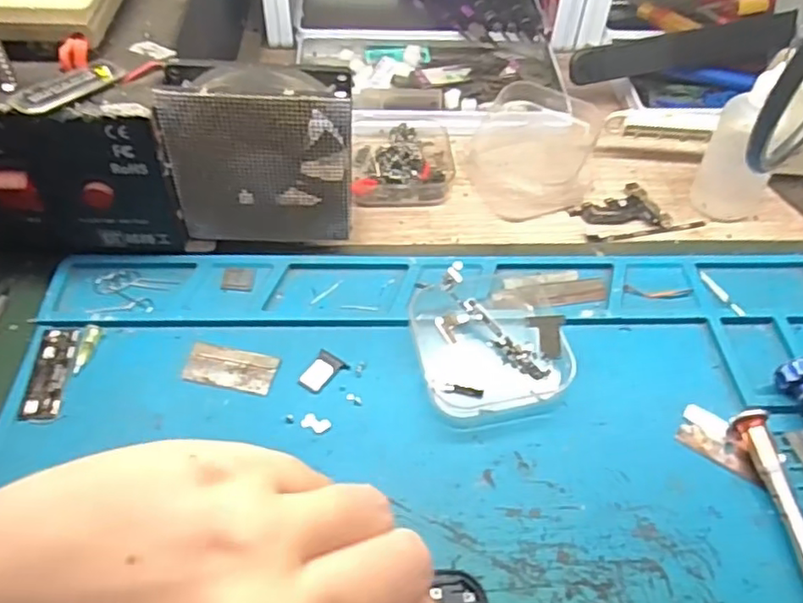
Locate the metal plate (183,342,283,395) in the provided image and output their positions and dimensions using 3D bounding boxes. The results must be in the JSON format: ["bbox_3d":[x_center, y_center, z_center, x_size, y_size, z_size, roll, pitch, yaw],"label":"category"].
[{"bbox_3d":[-0.073,0.028,0.270,0.039,0.004,0.019,10,51,6],"label":"metal plate"}]

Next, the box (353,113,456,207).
[{"bbox_3d":[0.001,-0.085,0.364,0.058,0.020,0.066,-1,51,-4],"label":"box"}]

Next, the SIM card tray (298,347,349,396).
[{"bbox_3d":[-0.034,0.030,0.270,0.014,0.004,0.020,24,54,16],"label":"SIM card tray"}]

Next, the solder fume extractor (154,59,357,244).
[{"bbox_3d":[-0.063,-0.064,0.293,0.079,0.085,0.030,0,51,-3],"label":"solder fume extractor"}]

